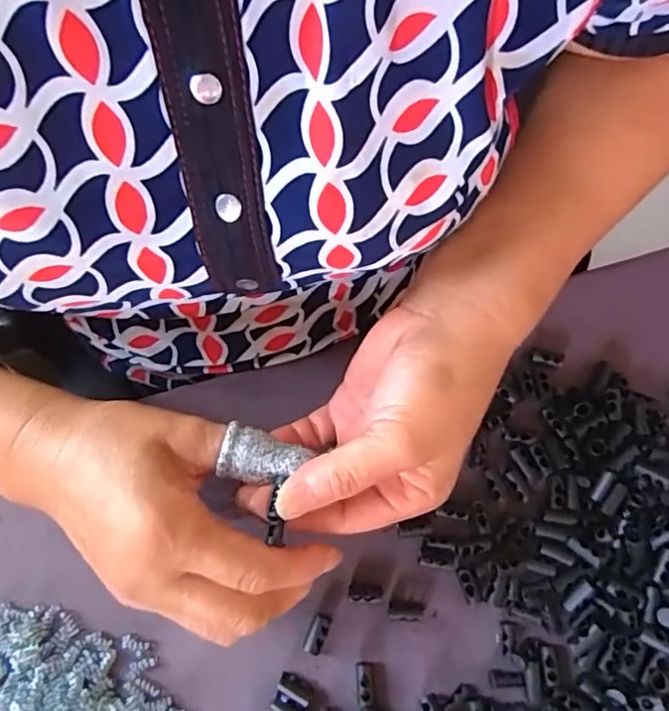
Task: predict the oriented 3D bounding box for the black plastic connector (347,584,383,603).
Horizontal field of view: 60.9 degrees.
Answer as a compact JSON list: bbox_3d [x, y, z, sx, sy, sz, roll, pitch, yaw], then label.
[{"bbox_3d":[0.016,0.124,0.296,0.018,0.006,0.009,4,72,0],"label":"black plastic connector"}]

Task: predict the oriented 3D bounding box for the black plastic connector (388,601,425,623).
[{"bbox_3d":[0.037,0.133,0.293,0.018,0.008,0.009,4,72,0],"label":"black plastic connector"}]

